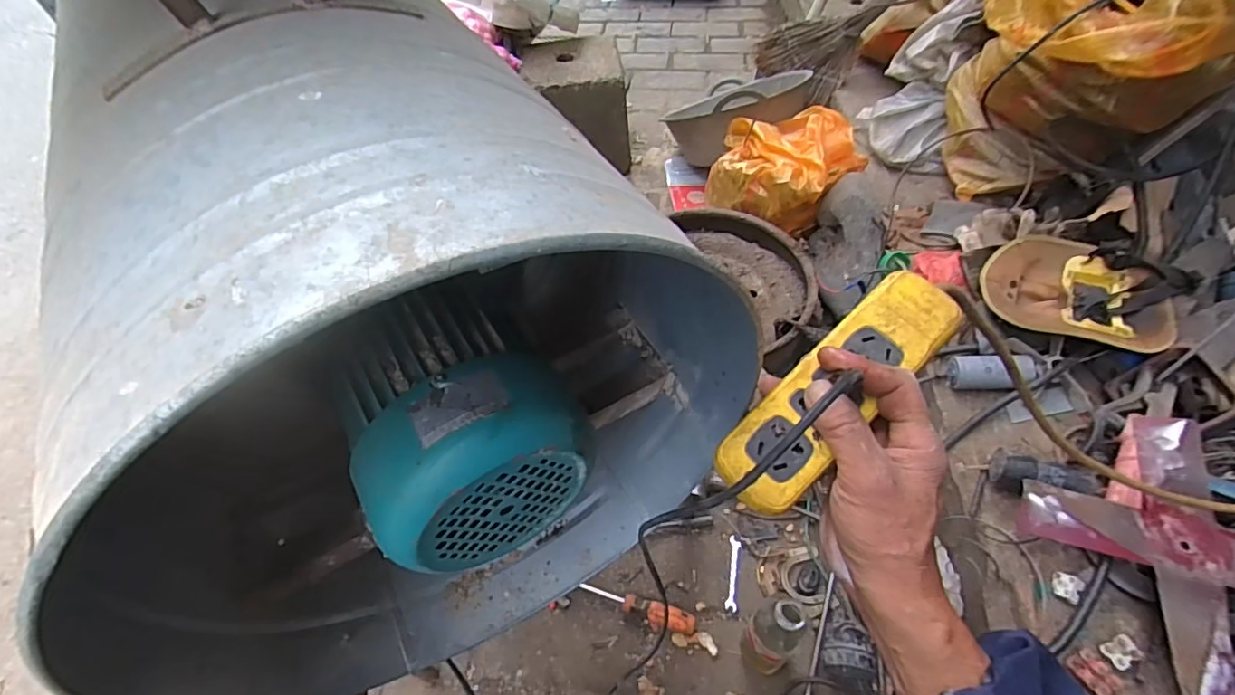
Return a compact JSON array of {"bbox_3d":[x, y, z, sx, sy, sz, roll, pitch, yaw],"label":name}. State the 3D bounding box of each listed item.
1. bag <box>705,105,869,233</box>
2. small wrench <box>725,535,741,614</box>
[{"bbox_3d":[0.356,-0.403,1.251,0.296,0.162,0.281,37,61,27],"label":"bag"},{"bbox_3d":[0.182,0.353,0.894,0.017,0.004,0.114,8,52,8],"label":"small wrench"}]

